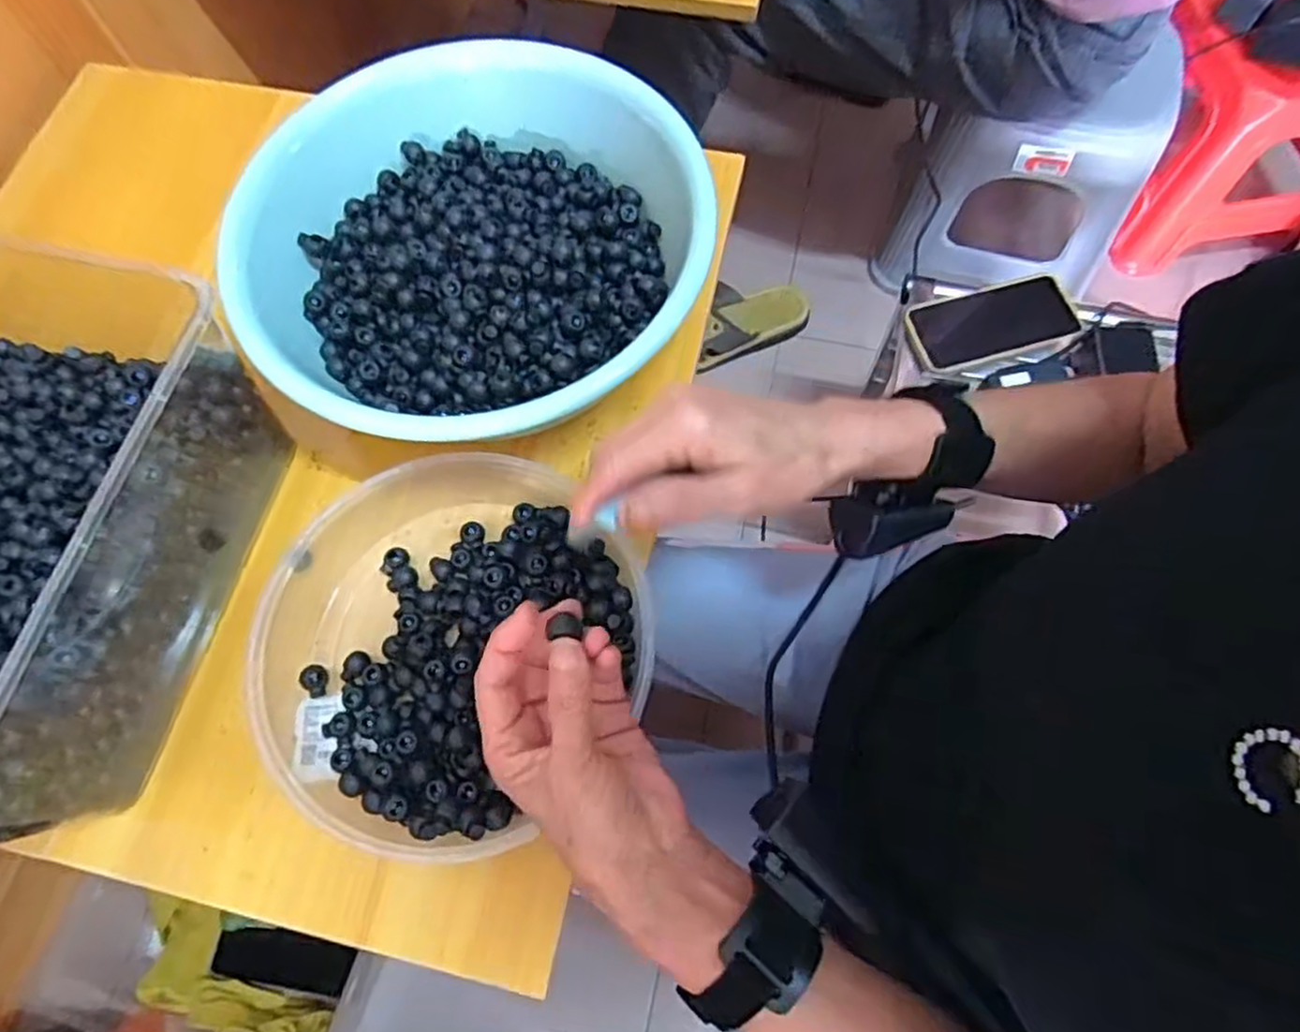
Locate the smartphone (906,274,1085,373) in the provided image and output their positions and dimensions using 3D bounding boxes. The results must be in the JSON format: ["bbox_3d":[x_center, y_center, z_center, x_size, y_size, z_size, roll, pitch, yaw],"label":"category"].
[{"bbox_3d":[0.349,-0.195,0.736,0.168,0.015,0.082,-10,70,-3],"label":"smartphone"}]

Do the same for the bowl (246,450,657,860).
[{"bbox_3d":[-0.118,0.073,0.437,0.228,0.047,0.222,0,69,1],"label":"bowl"}]

